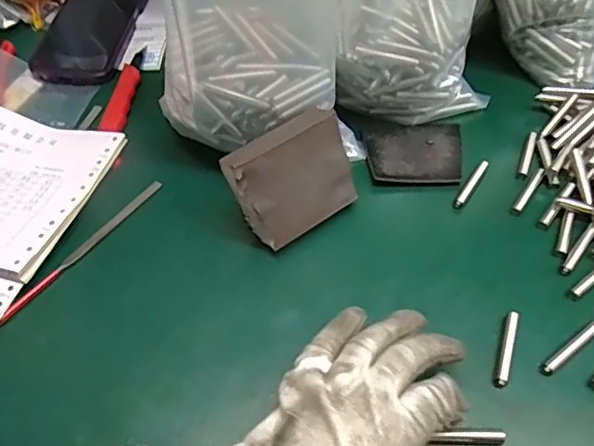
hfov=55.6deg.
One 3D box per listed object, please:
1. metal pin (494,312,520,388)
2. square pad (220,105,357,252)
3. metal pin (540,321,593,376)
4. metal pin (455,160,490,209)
[{"bbox_3d":[0.126,0.076,0.338,0.008,0.008,0.048,16,55,15],"label":"metal pin"},{"bbox_3d":[-0.006,-0.030,0.388,0.086,0.072,0.025,-29,29,-22],"label":"square pad"},{"bbox_3d":[0.165,0.073,0.336,0.051,0.008,0.007,-31,57,-20],"label":"metal pin"},{"bbox_3d":[0.130,-0.029,0.419,0.008,0.005,0.053,28,58,23],"label":"metal pin"}]

